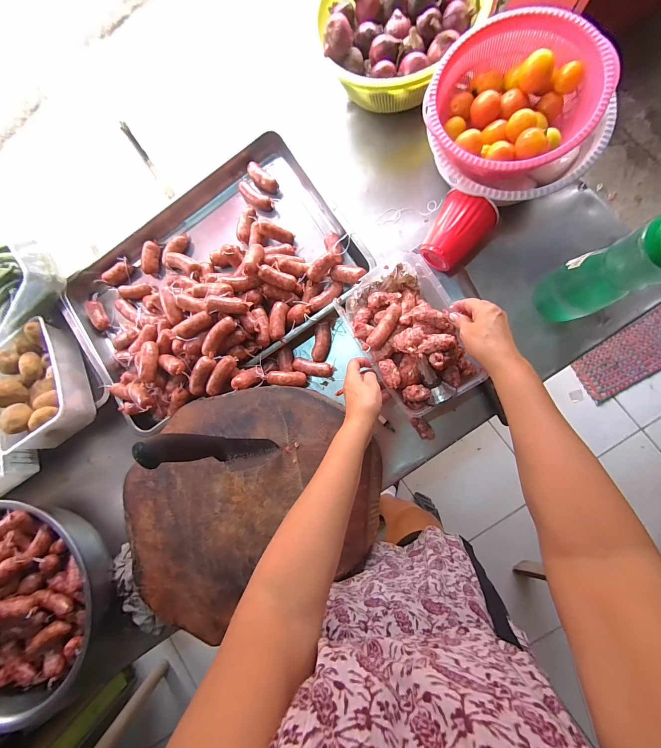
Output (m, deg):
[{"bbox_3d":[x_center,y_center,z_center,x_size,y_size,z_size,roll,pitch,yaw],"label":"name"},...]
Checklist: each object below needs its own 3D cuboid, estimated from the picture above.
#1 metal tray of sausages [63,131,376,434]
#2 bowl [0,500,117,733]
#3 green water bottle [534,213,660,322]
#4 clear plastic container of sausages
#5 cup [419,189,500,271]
[{"bbox_3d":[-0.251,-0.179,0.623,0.576,0.125,0.434,-36,83,5],"label":"metal tray of sausages"},{"bbox_3d":[-0.594,0.426,0.582,0.360,0.138,0.349,0,88,8],"label":"bowl"},{"bbox_3d":[0.391,-0.140,0.426,0.073,0.299,0.087,-34,84,5],"label":"green water bottle"},{"bbox_3d":[0.133,-0.072,0.519,0.160,0.075,0.255,-33,84,5],"label":"clear plastic container of sausages"},{"bbox_3d":[0.218,-0.242,0.551,0.097,0.087,0.114,34,92,8],"label":"cup"}]

